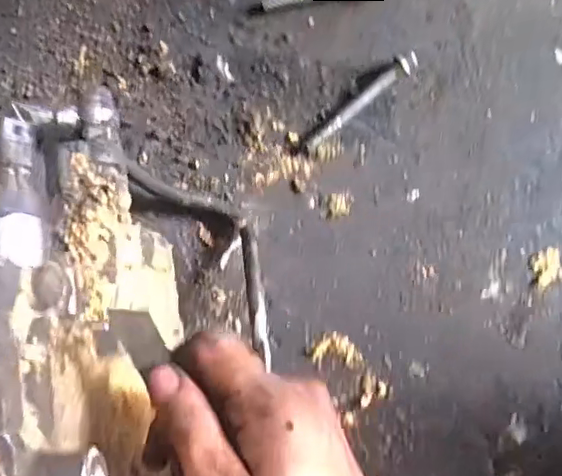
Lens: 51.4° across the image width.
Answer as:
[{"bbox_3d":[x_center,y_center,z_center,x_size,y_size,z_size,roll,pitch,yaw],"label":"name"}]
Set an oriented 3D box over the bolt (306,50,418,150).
[{"bbox_3d":[0.055,-0.094,0.401,0.092,0.013,0.013,-36,86,5],"label":"bolt"}]

